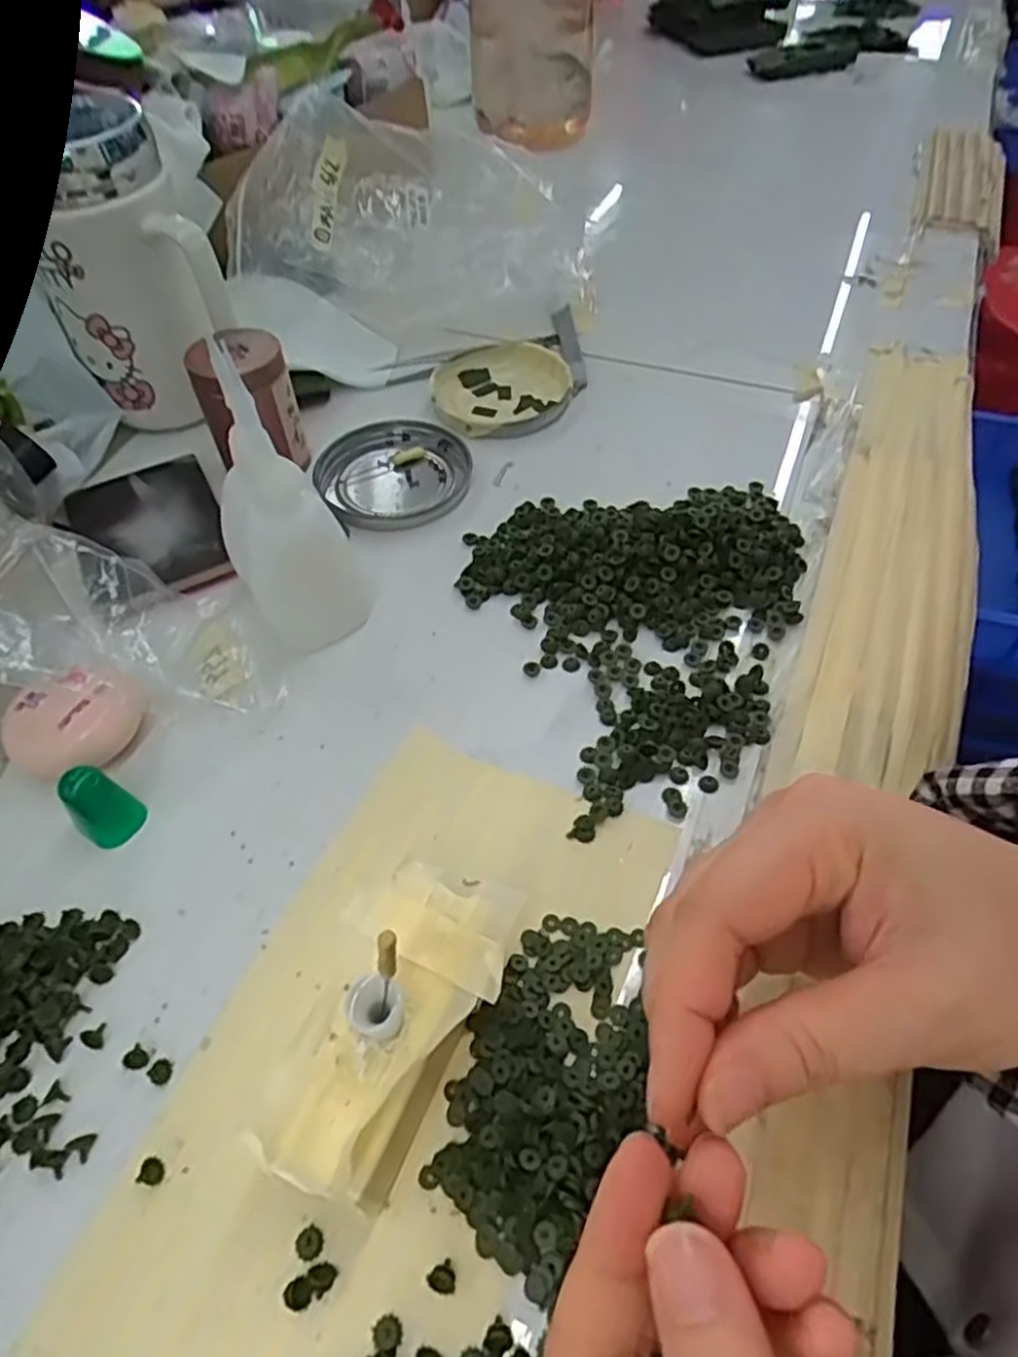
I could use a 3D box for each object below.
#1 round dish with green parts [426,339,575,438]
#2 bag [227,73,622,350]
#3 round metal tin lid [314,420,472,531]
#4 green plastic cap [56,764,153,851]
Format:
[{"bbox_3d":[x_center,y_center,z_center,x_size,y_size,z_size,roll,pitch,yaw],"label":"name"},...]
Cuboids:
[{"bbox_3d":[-0.005,-0.166,0.437,0.077,0.009,0.079,-1,52,1],"label":"round dish with green parts"},{"bbox_3d":[-0.050,-0.286,0.478,0.220,0.092,0.134,3,52,4],"label":"bag"},{"bbox_3d":[-0.059,-0.108,0.400,0.076,0.011,0.075,-1,52,1],"label":"round metal tin lid"},{"bbox_3d":[-0.143,0.045,0.269,0.017,0.028,0.018,-1,52,1],"label":"green plastic cap"}]

